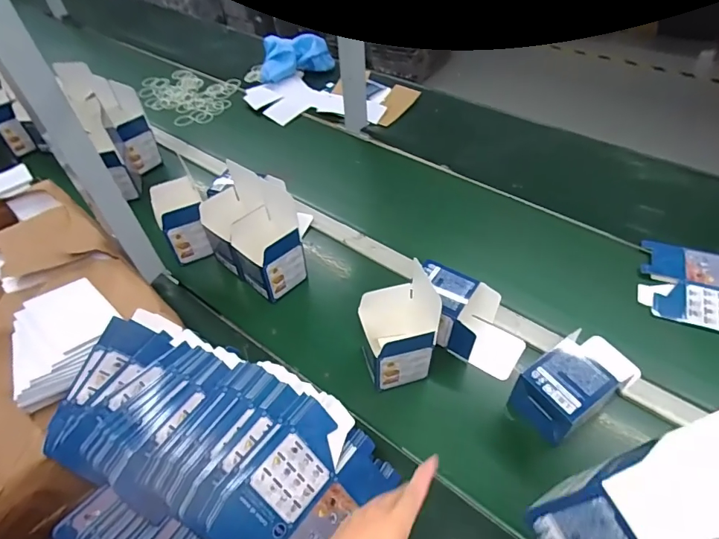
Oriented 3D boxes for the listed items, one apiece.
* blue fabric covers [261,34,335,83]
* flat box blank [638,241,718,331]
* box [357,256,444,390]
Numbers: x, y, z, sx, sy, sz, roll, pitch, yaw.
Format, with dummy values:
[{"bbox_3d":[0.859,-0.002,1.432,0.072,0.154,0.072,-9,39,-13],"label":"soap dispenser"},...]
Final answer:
[{"bbox_3d":[-0.178,-0.576,1.216,0.211,0.096,0.079,-25,53,-16],"label":"blue fabric covers"},{"bbox_3d":[0.586,0.034,0.714,0.235,0.030,0.153,15,53,17],"label":"flat box blank"},{"bbox_3d":[0.052,0.073,0.620,0.099,0.149,0.118,-8,50,-2],"label":"box"}]

